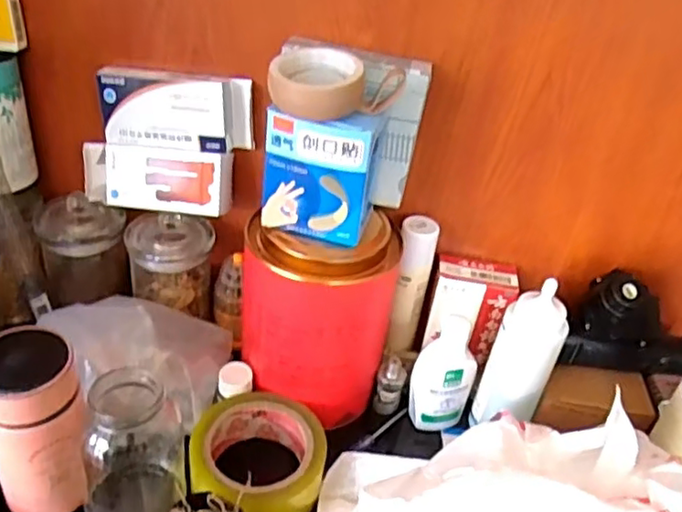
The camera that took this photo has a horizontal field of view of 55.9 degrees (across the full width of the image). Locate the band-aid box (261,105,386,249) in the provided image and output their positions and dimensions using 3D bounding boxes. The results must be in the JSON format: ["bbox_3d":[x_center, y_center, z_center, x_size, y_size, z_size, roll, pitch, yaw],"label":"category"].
[{"bbox_3d":[-0.015,-0.064,0.478,0.081,0.094,0.051,9,34,1],"label":"band-aid box"}]

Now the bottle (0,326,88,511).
[{"bbox_3d":[-0.214,0.122,0.450,0.062,0.136,0.065,5,34,-4],"label":"bottle"}]

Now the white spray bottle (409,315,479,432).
[{"bbox_3d":[0.090,0.104,0.561,0.051,0.109,0.031,17,35,14],"label":"white spray bottle"}]

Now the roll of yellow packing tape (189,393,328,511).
[{"bbox_3d":[-0.066,0.161,0.505,0.109,0.042,0.100,5,34,-4],"label":"roll of yellow packing tape"}]

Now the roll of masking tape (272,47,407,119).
[{"bbox_3d":[-0.005,-0.115,0.439,0.074,0.031,0.074,23,37,21],"label":"roll of masking tape"}]

